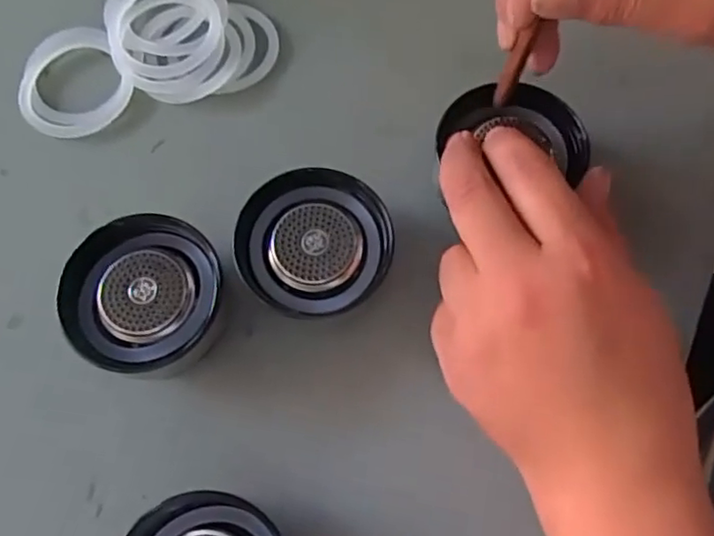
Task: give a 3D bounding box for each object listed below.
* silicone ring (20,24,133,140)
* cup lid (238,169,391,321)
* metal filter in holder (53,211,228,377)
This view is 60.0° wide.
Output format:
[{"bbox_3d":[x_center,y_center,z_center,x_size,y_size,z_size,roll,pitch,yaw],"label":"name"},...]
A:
[{"bbox_3d":[-0.150,-0.097,0.323,0.056,0.005,0.061,0,72,-1],"label":"silicone ring"},{"bbox_3d":[-0.019,-0.008,0.282,0.066,0.032,0.062,0,72,-1],"label":"cup lid"},{"bbox_3d":[-0.092,0.017,0.272,0.063,0.035,0.063,6,72,1],"label":"metal filter in holder"}]

